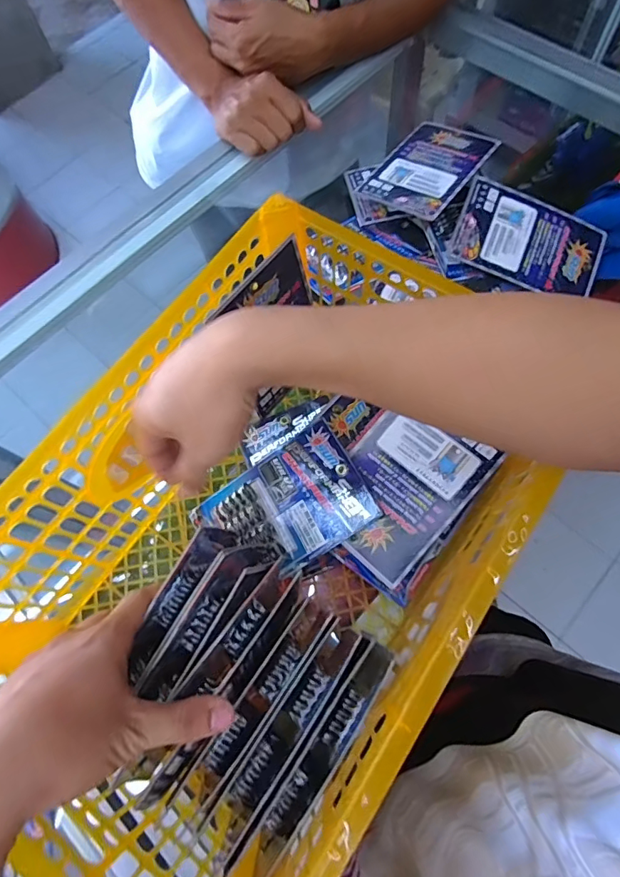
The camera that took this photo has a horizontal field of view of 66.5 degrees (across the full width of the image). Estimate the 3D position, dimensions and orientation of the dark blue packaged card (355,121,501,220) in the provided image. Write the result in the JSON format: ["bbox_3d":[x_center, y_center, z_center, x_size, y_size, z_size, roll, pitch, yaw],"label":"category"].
[{"bbox_3d":[0.139,-0.319,0.554,0.105,0.007,0.163,33,70,21],"label":"dark blue packaged card"}]

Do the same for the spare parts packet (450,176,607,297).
[{"bbox_3d":[0.242,-0.217,0.521,0.157,0.007,0.097,23,82,-1],"label":"spare parts packet"}]

